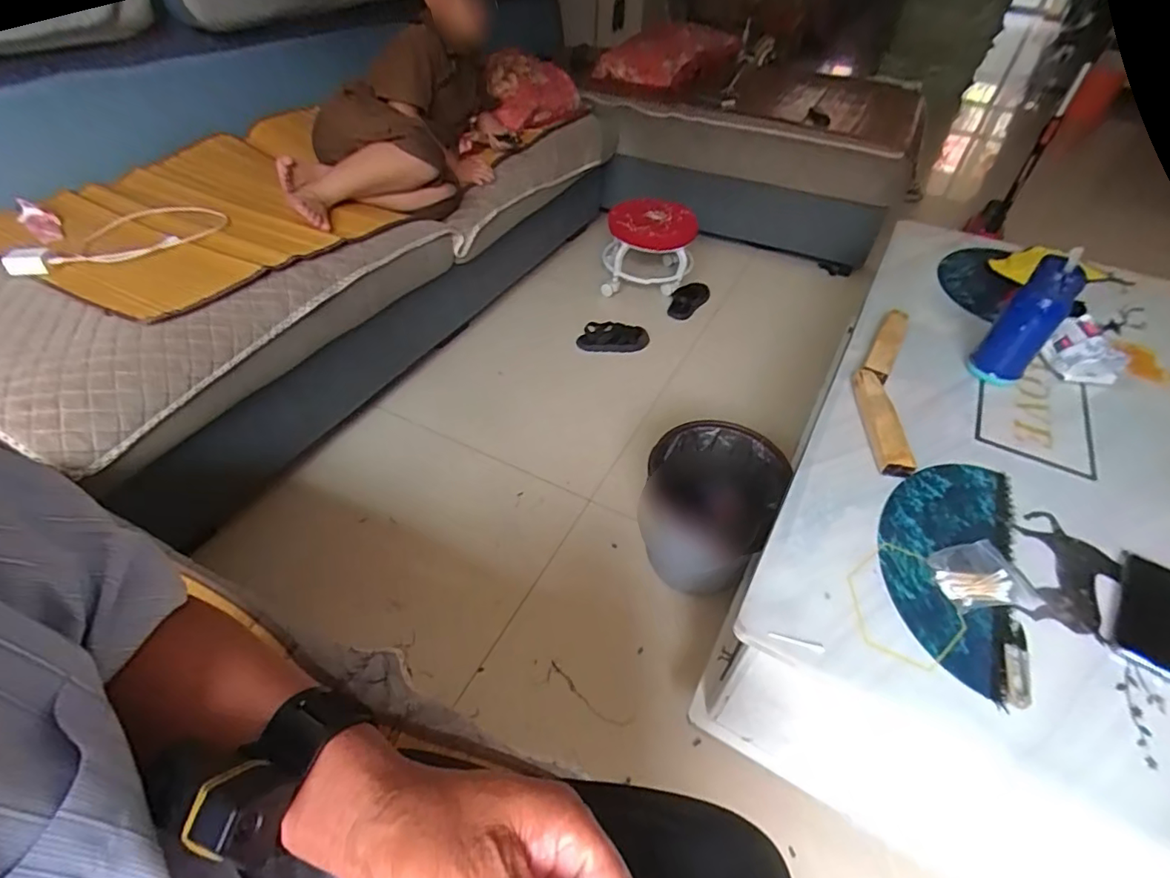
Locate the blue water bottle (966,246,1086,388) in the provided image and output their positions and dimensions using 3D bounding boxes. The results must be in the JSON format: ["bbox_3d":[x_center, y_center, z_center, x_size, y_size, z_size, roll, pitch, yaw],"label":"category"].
[{"bbox_3d":[0.710,-0.186,0.867,0.068,0.212,0.078,-26,53,-25],"label":"blue water bottle"}]

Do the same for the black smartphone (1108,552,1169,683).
[{"bbox_3d":[0.662,0.204,0.619,0.077,0.011,0.166,35,51,24],"label":"black smartphone"}]

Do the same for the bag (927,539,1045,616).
[{"bbox_3d":[0.473,0.166,0.642,0.112,0.012,0.087,-9,47,-11],"label":"bag"}]

